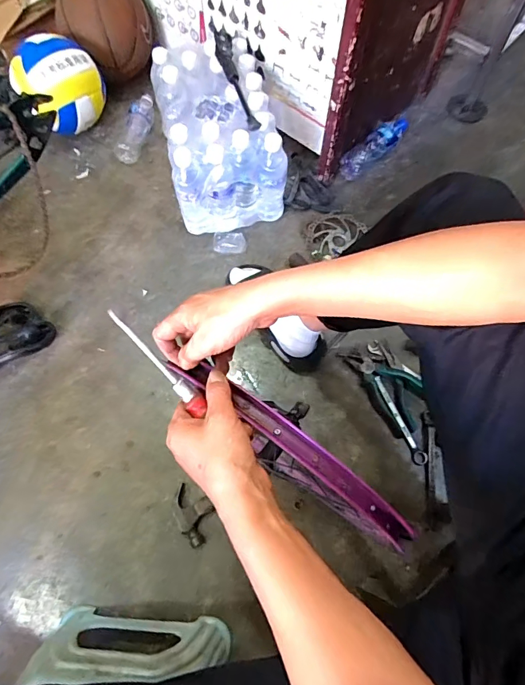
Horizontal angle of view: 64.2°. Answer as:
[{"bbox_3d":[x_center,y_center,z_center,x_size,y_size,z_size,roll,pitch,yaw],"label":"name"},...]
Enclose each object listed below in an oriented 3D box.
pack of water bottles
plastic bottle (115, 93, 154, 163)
[{"bbox_3d":[-0.101,-0.470,0.972,0.234,0.226,0.361,-13,68,-6],"label":"pack of water bottles"},{"bbox_3d":[-0.330,-0.561,1.097,0.067,0.061,0.207,9,67,3],"label":"plastic bottle"}]

